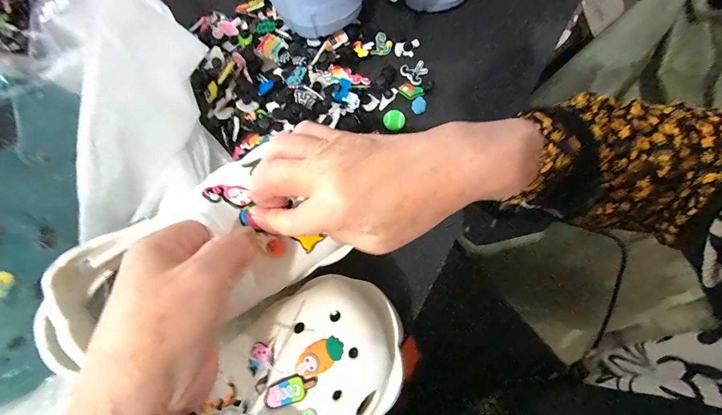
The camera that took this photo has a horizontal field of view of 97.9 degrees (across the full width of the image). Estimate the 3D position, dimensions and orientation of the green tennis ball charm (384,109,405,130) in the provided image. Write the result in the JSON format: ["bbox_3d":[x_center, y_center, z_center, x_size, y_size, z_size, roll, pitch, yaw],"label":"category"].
[{"bbox_3d":[0.037,-0.097,0.350,0.022,0.004,0.024,0,86,4],"label":"green tennis ball charm"}]

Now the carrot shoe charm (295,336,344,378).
[{"bbox_3d":[-0.026,0.094,0.197,0.030,0.004,0.018,-36,73,-12],"label":"carrot shoe charm"}]

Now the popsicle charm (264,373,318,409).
[{"bbox_3d":[-0.042,0.111,0.192,0.030,0.007,0.015,-13,70,-4],"label":"popsicle charm"}]

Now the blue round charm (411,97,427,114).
[{"bbox_3d":[0.066,-0.116,0.356,0.016,0.005,0.022,11,70,5],"label":"blue round charm"}]

